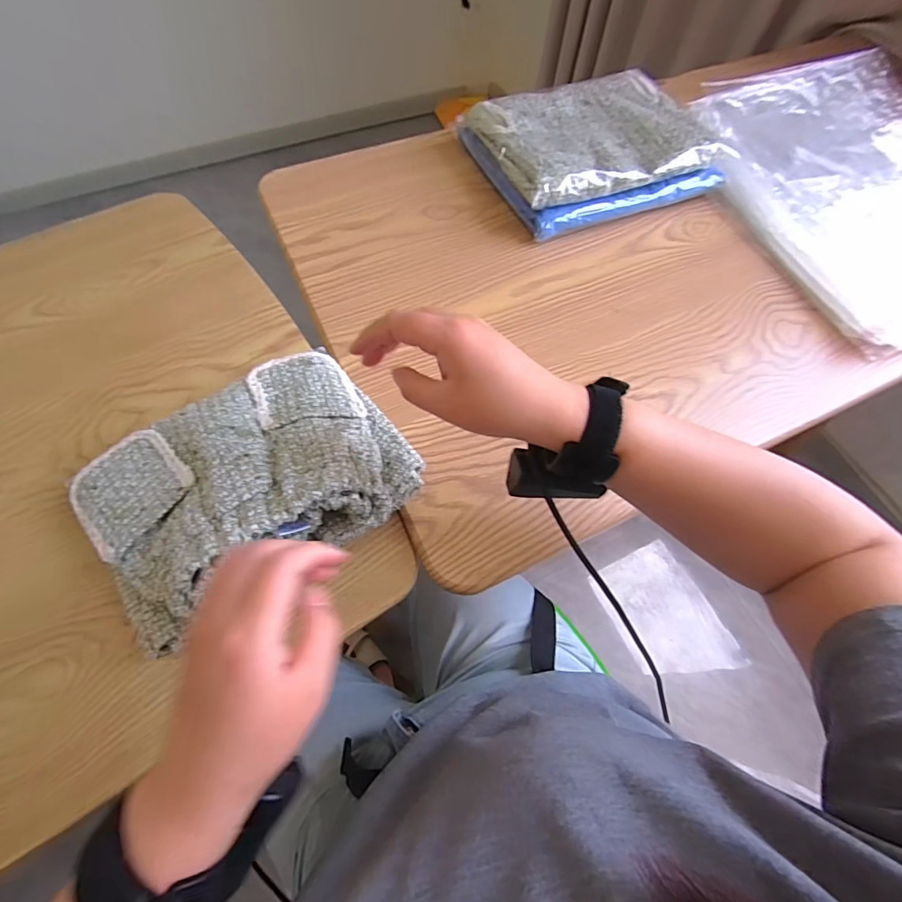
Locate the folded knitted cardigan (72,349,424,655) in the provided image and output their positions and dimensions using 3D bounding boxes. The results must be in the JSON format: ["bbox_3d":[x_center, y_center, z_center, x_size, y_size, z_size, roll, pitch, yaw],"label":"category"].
[{"bbox_3d":[-0.164,0.018,0.365,0.242,0.081,0.178,-31,70,-16],"label":"folded knitted cardigan"}]

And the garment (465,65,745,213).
[{"bbox_3d":[0.182,-0.402,0.567,0.264,0.026,0.195,-18,67,-11],"label":"garment"}]

